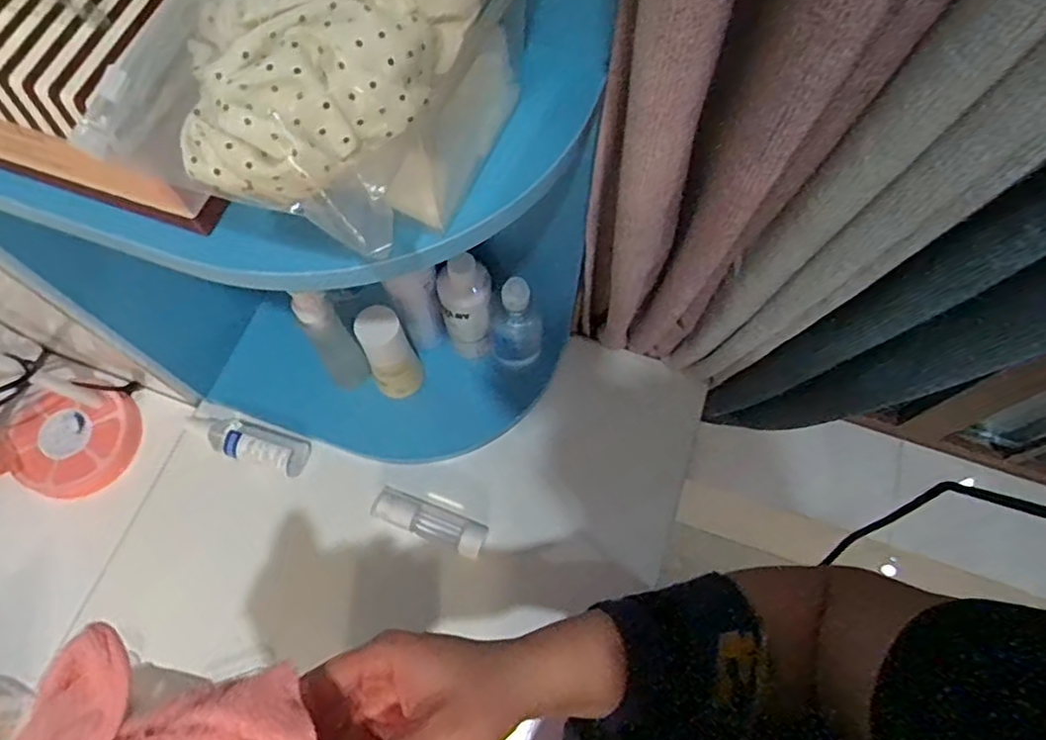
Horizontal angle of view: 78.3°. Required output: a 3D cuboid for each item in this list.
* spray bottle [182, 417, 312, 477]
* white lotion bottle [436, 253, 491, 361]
[{"bbox_3d":[-0.307,0.078,0.703,0.148,0.033,0.045,14,68,5],"label":"spray bottle"},{"bbox_3d":[-0.056,-0.059,0.651,0.052,0.127,0.054,-9,68,-4],"label":"white lotion bottle"}]

